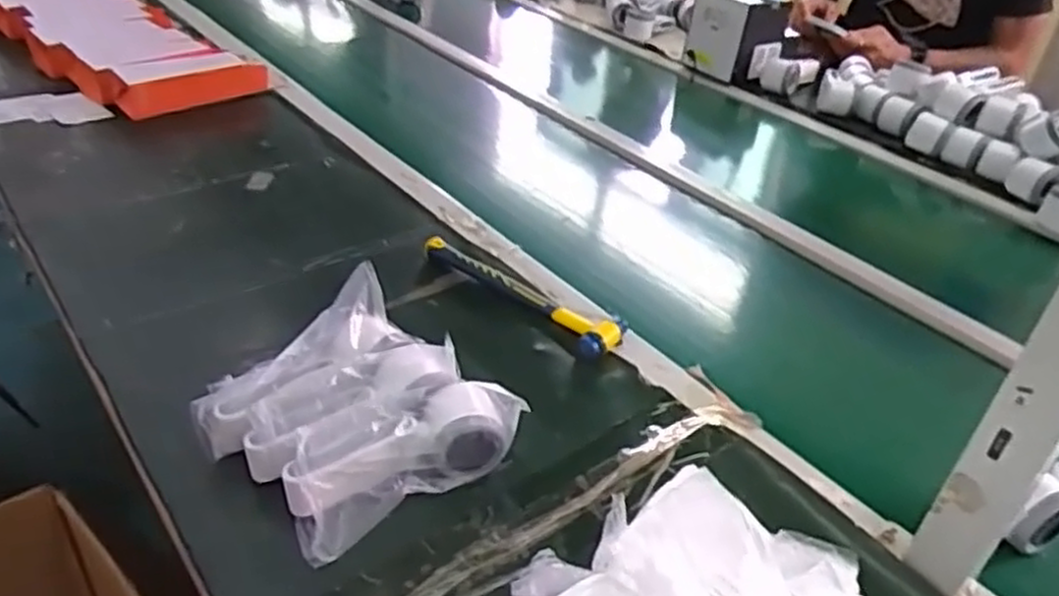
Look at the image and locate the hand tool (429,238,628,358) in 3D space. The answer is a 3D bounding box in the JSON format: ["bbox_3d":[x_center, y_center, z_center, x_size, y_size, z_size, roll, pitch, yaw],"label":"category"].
[{"bbox_3d":[-0.012,-0.007,0.803,0.236,0.026,0.059,27,41,28],"label":"hand tool"}]

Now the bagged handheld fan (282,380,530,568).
[{"bbox_3d":[-0.097,0.116,0.583,0.171,0.063,0.075,-21,43,-32],"label":"bagged handheld fan"}]

